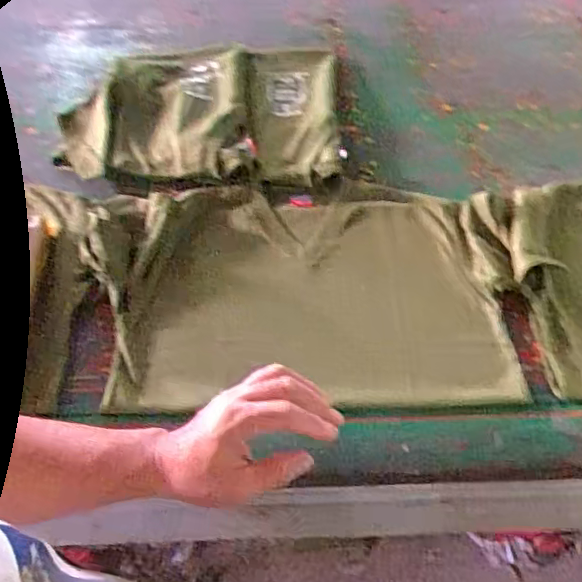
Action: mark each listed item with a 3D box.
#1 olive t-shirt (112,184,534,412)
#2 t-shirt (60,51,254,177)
[{"bbox_3d":[0.019,-0.008,0.793,0.470,0.053,0.347,-3,52,-2],"label":"olive t-shirt"},{"bbox_3d":[-0.220,-0.303,0.991,0.312,0.057,0.345,-7,53,-2],"label":"t-shirt"}]

